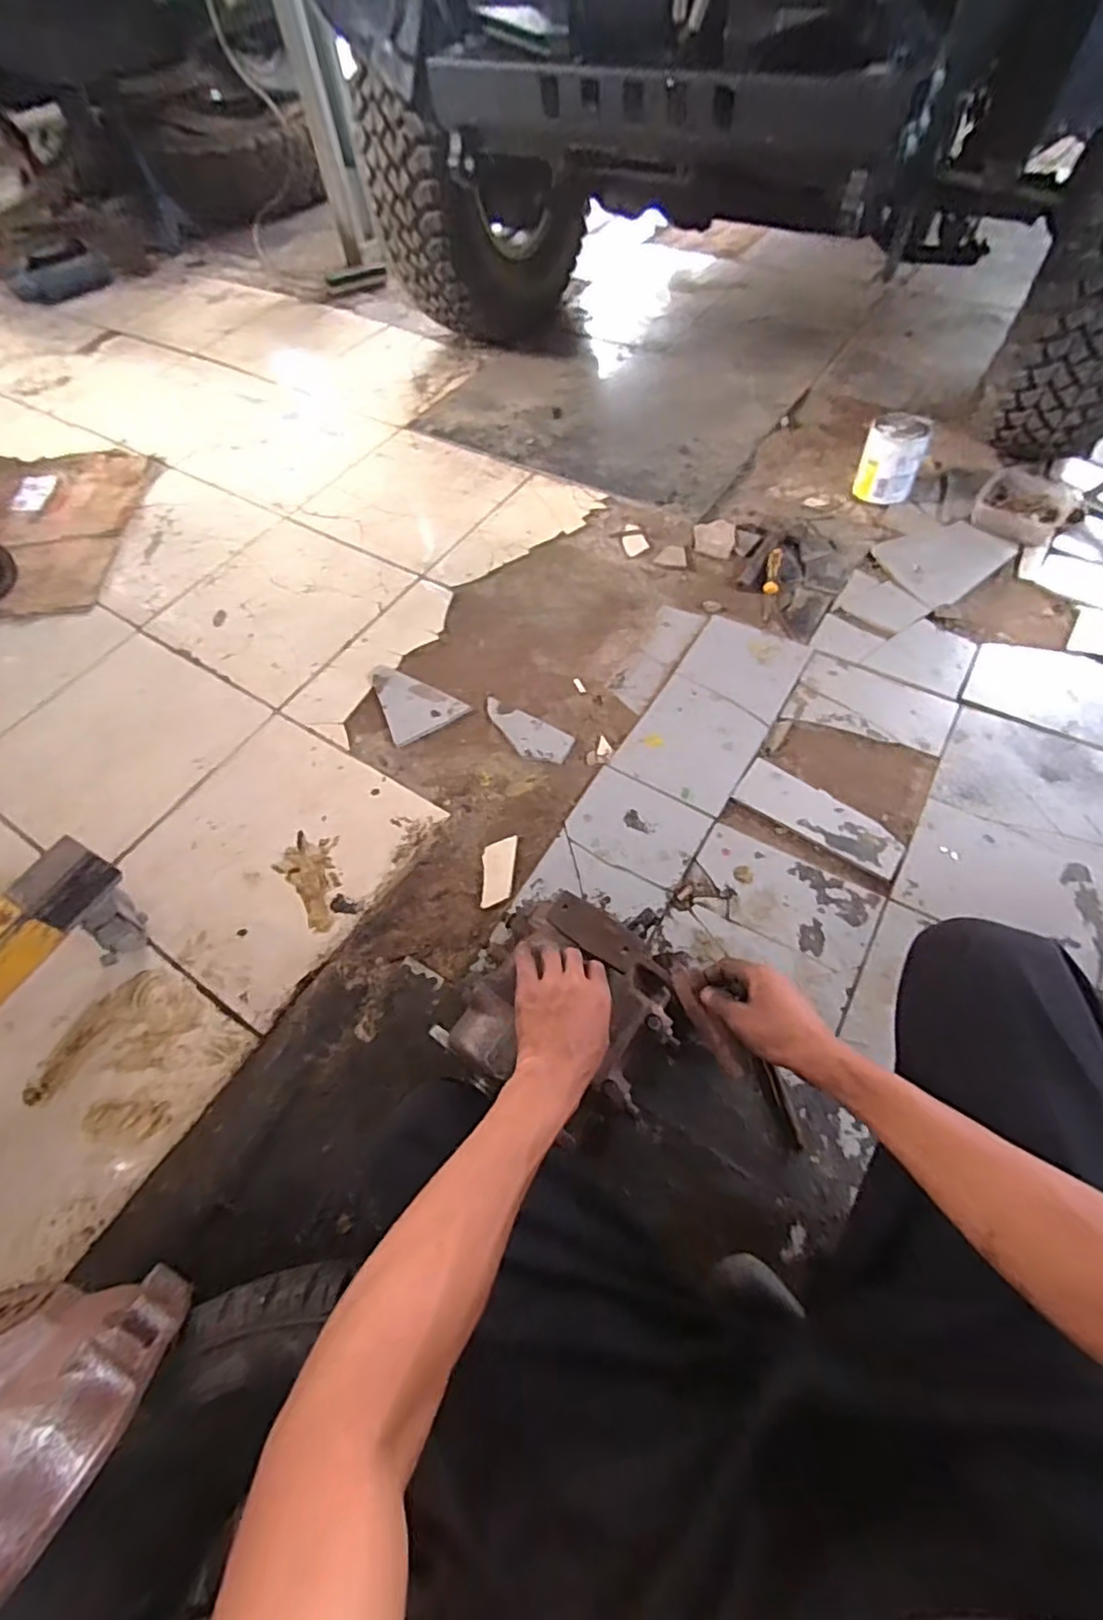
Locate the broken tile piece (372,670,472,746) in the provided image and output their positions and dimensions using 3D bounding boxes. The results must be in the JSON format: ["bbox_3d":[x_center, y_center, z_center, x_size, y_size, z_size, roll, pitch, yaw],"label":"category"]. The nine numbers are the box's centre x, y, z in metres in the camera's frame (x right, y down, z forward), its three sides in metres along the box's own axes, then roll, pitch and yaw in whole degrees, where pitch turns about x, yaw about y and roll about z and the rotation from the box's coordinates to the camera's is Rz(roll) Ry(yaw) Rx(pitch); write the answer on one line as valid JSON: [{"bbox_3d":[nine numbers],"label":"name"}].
[{"bbox_3d":[-0.240,-0.199,1.114,0.131,0.010,0.166,-28,62,-12],"label":"broken tile piece"}]

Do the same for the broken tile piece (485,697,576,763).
[{"bbox_3d":[-0.047,-0.132,1.065,0.180,0.008,0.073,32,67,20],"label":"broken tile piece"}]

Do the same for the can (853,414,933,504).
[{"bbox_3d":[0.696,-0.721,1.292,0.114,0.130,0.138,21,64,15],"label":"can"}]

